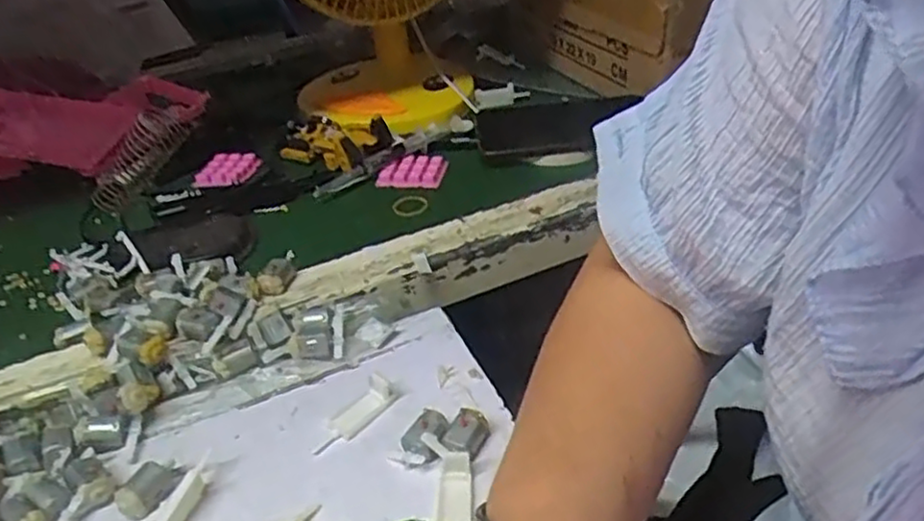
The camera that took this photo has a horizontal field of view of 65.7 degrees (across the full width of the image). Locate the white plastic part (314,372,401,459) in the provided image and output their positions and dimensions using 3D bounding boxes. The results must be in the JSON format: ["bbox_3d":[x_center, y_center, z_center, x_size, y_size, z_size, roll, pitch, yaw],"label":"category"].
[{"bbox_3d":[-0.067,0.089,0.431,0.059,0.019,0.021,-31,42,-31],"label":"white plastic part"}]

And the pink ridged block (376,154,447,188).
[{"bbox_3d":[-0.046,-0.085,0.667,0.056,0.012,0.041,5,37,16],"label":"pink ridged block"}]

